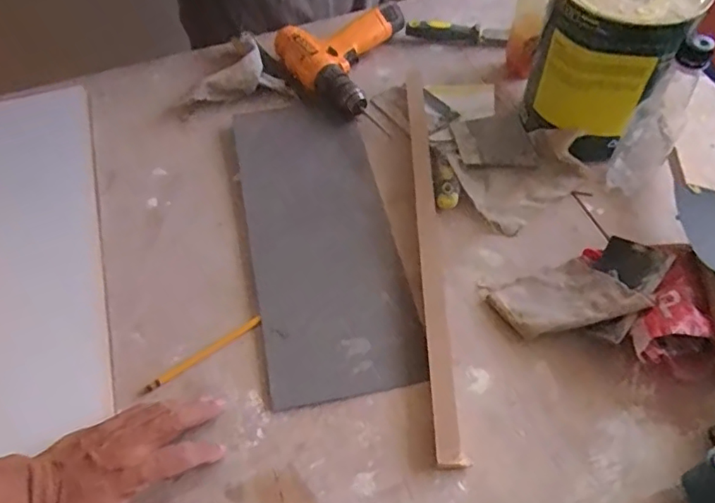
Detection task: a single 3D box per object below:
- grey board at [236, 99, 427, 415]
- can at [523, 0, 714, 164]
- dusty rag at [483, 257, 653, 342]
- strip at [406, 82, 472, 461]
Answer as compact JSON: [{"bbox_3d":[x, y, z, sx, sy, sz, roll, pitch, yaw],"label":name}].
[{"bbox_3d":[-0.048,-0.031,0.680,0.166,0.010,0.433,-11,55,-5],"label":"grey board"},{"bbox_3d":[0.302,-0.235,0.683,0.147,0.202,0.154,-1,55,1],"label":"can"},{"bbox_3d":[0.213,0.049,0.588,0.128,0.048,0.098,-18,56,-10],"label":"dusty rag"},{"bbox_3d":[0.083,-0.022,0.650,0.027,0.025,0.521,-2,54,2],"label":"strip"}]

